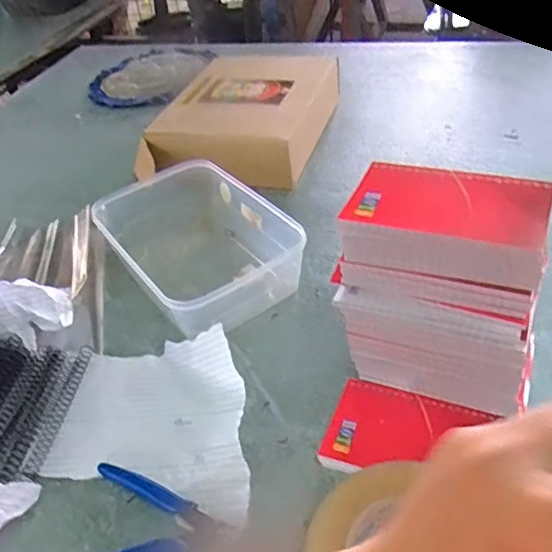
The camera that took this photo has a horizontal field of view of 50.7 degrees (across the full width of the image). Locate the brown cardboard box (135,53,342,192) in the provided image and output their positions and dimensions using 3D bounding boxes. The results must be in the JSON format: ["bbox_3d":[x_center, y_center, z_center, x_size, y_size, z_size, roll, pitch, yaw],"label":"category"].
[{"bbox_3d":[-0.046,-0.227,0.865,0.221,0.079,0.332,7,41,17],"label":"brown cardboard box"}]

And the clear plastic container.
[{"bbox_3d":[-0.084,-0.033,0.643,0.157,0.071,0.243,-26,42,-21],"label":"clear plastic container"}]

